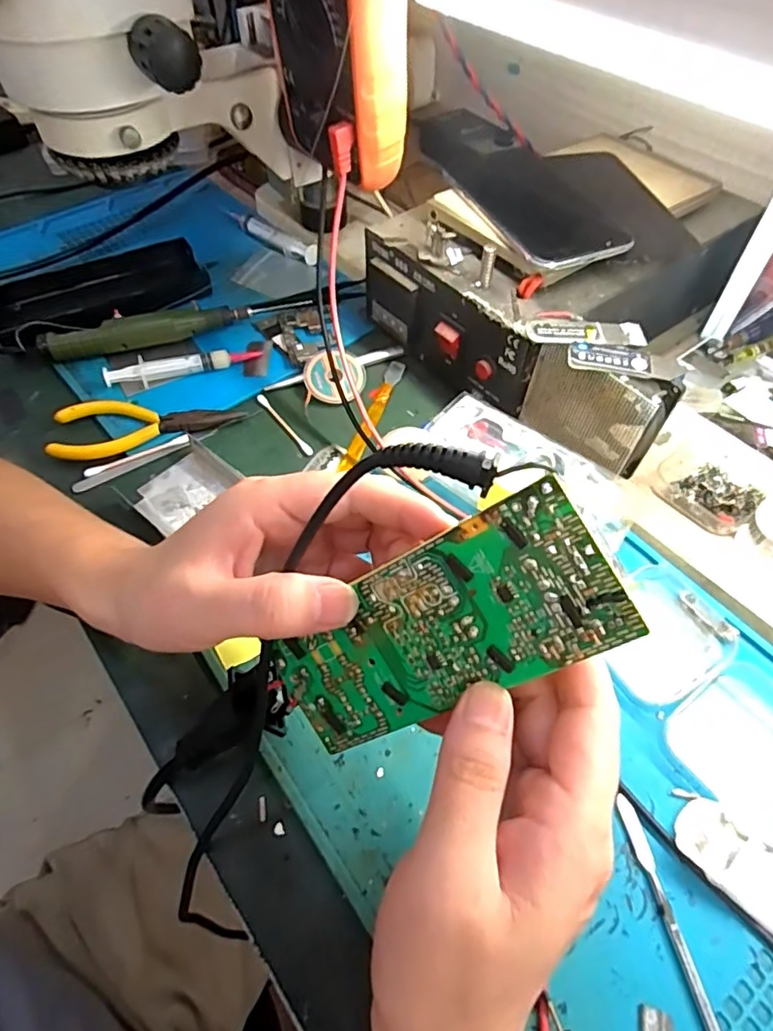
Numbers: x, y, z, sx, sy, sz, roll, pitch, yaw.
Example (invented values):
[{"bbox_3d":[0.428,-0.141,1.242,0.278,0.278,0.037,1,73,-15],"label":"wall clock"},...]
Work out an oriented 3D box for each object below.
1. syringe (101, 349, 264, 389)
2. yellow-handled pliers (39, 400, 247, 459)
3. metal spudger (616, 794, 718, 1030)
[{"bbox_3d":[-0.157,-0.117,0.437,0.114,0.015,0.016,-11,56,-7],"label":"syringe"},{"bbox_3d":[-0.172,-0.068,0.407,0.128,0.012,0.053,-12,56,-8],"label":"yellow-handled pliers"},{"bbox_3d":[0.126,0.200,0.214,0.007,0.008,0.171,-9,56,-6],"label":"metal spudger"}]

